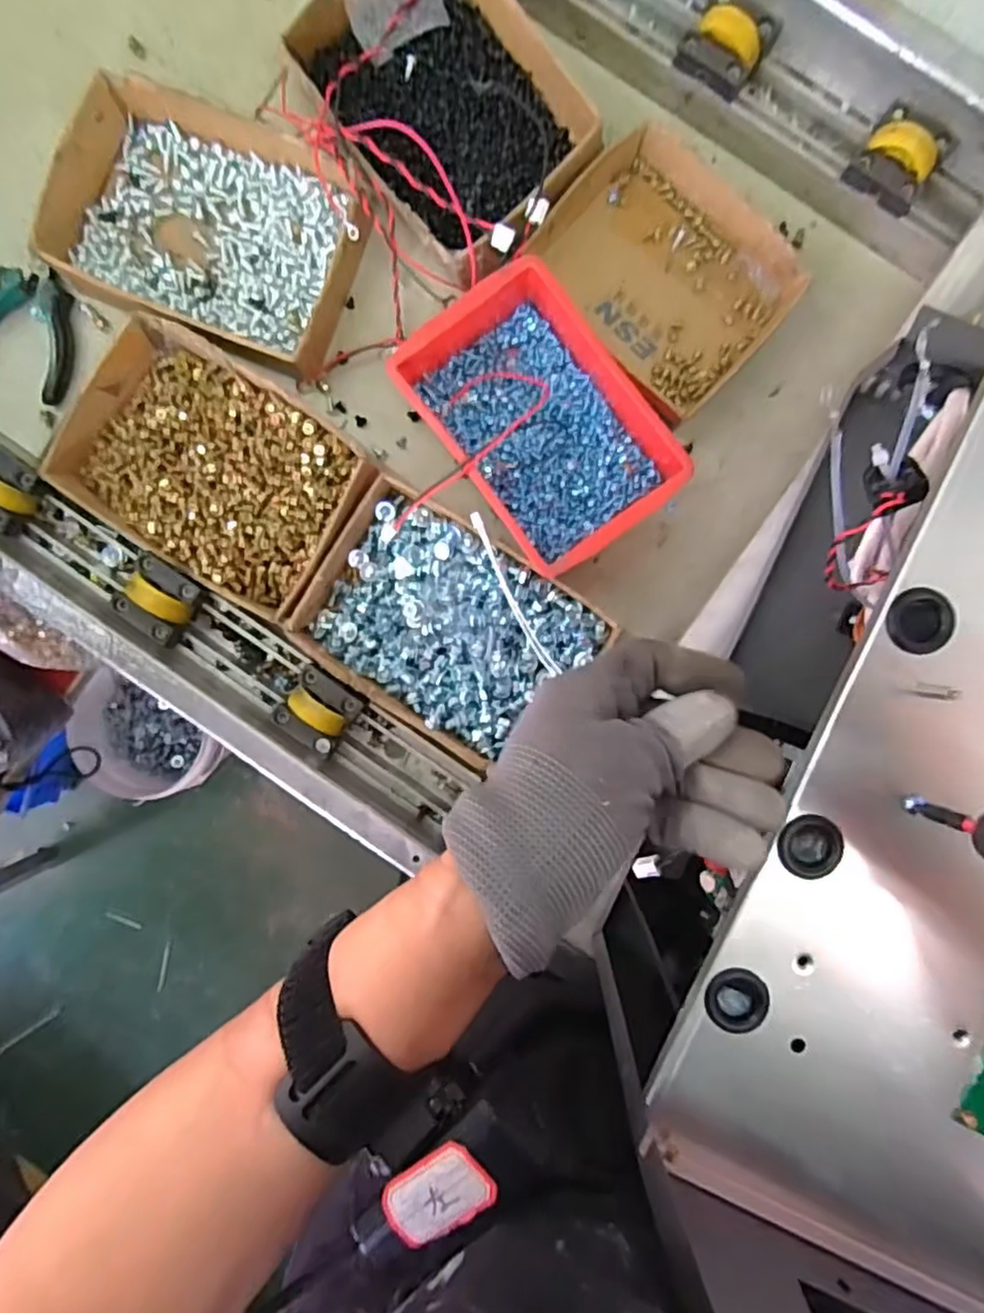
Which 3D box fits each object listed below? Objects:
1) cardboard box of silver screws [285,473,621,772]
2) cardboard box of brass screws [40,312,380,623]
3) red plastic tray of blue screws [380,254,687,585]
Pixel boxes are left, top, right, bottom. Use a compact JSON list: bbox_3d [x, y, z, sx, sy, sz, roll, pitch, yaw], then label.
[{"bbox_3d":[-0.032,-0.022,0.503,0.207,0.061,0.145,32,95,1],"label":"cardboard box of silver screws"},{"bbox_3d":[-0.212,-0.142,0.504,0.222,0.049,0.152,33,93,1],"label":"cardboard box of brass screws"},{"bbox_3d":[0.036,-0.172,0.489,0.133,0.067,0.198,-37,91,5],"label":"red plastic tray of blue screws"}]

